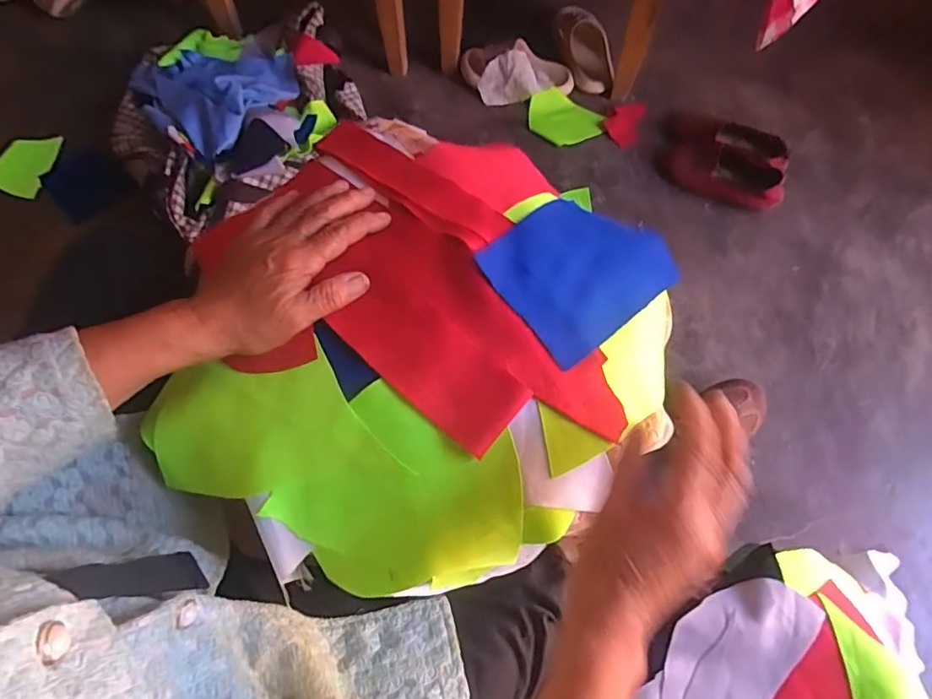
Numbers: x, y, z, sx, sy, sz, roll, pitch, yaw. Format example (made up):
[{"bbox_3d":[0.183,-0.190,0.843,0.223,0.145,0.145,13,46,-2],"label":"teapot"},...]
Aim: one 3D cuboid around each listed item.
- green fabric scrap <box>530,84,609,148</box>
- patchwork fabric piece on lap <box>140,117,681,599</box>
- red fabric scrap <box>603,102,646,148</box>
[{"bbox_3d":[0.199,-0.462,1.107,0.151,0.034,0.108,17,71,6],"label":"green fabric scrap"},{"bbox_3d":[-0.033,-0.003,0.409,0.333,0.080,0.342,0,70,0],"label":"patchwork fabric piece on lap"},{"bbox_3d":[0.324,-0.471,1.121,0.068,0.017,0.140,23,67,-1],"label":"red fabric scrap"}]

